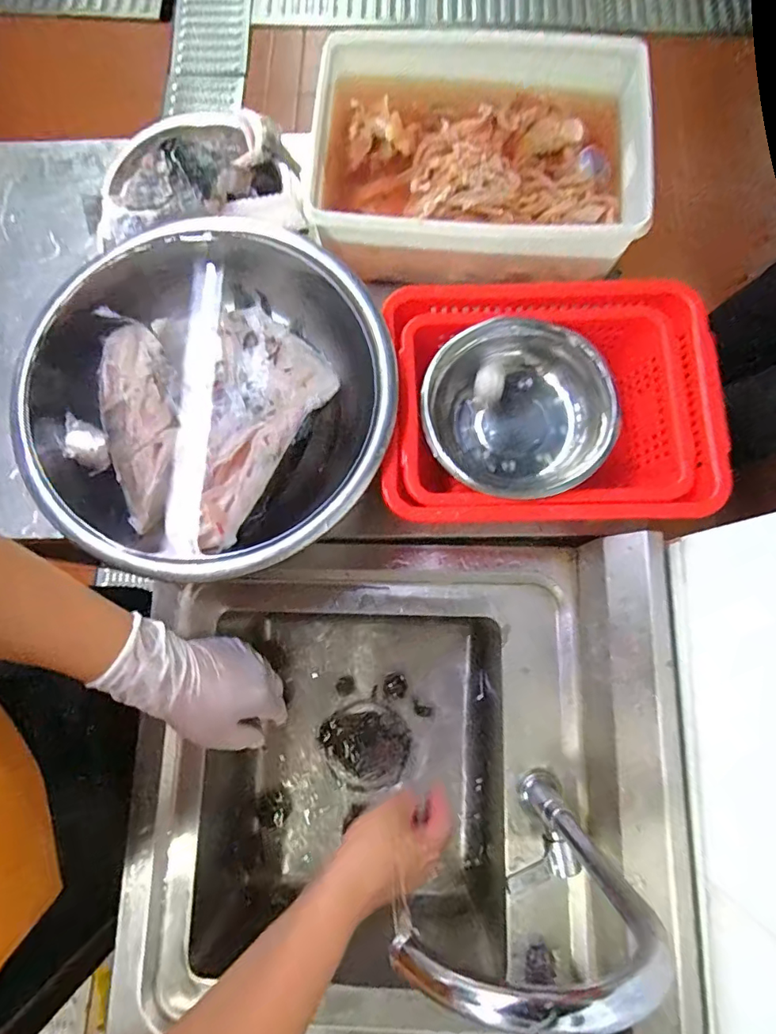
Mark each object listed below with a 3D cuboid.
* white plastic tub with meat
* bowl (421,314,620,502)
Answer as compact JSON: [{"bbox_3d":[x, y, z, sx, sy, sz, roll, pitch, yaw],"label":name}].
[{"bbox_3d":[0.095,-0.394,0.561,0.336,0.099,0.255,1,79,0],"label":"white plastic tub with meat"},{"bbox_3d":[0.122,-0.102,0.498,0.176,0.068,0.174,0,79,0],"label":"bowl"}]

